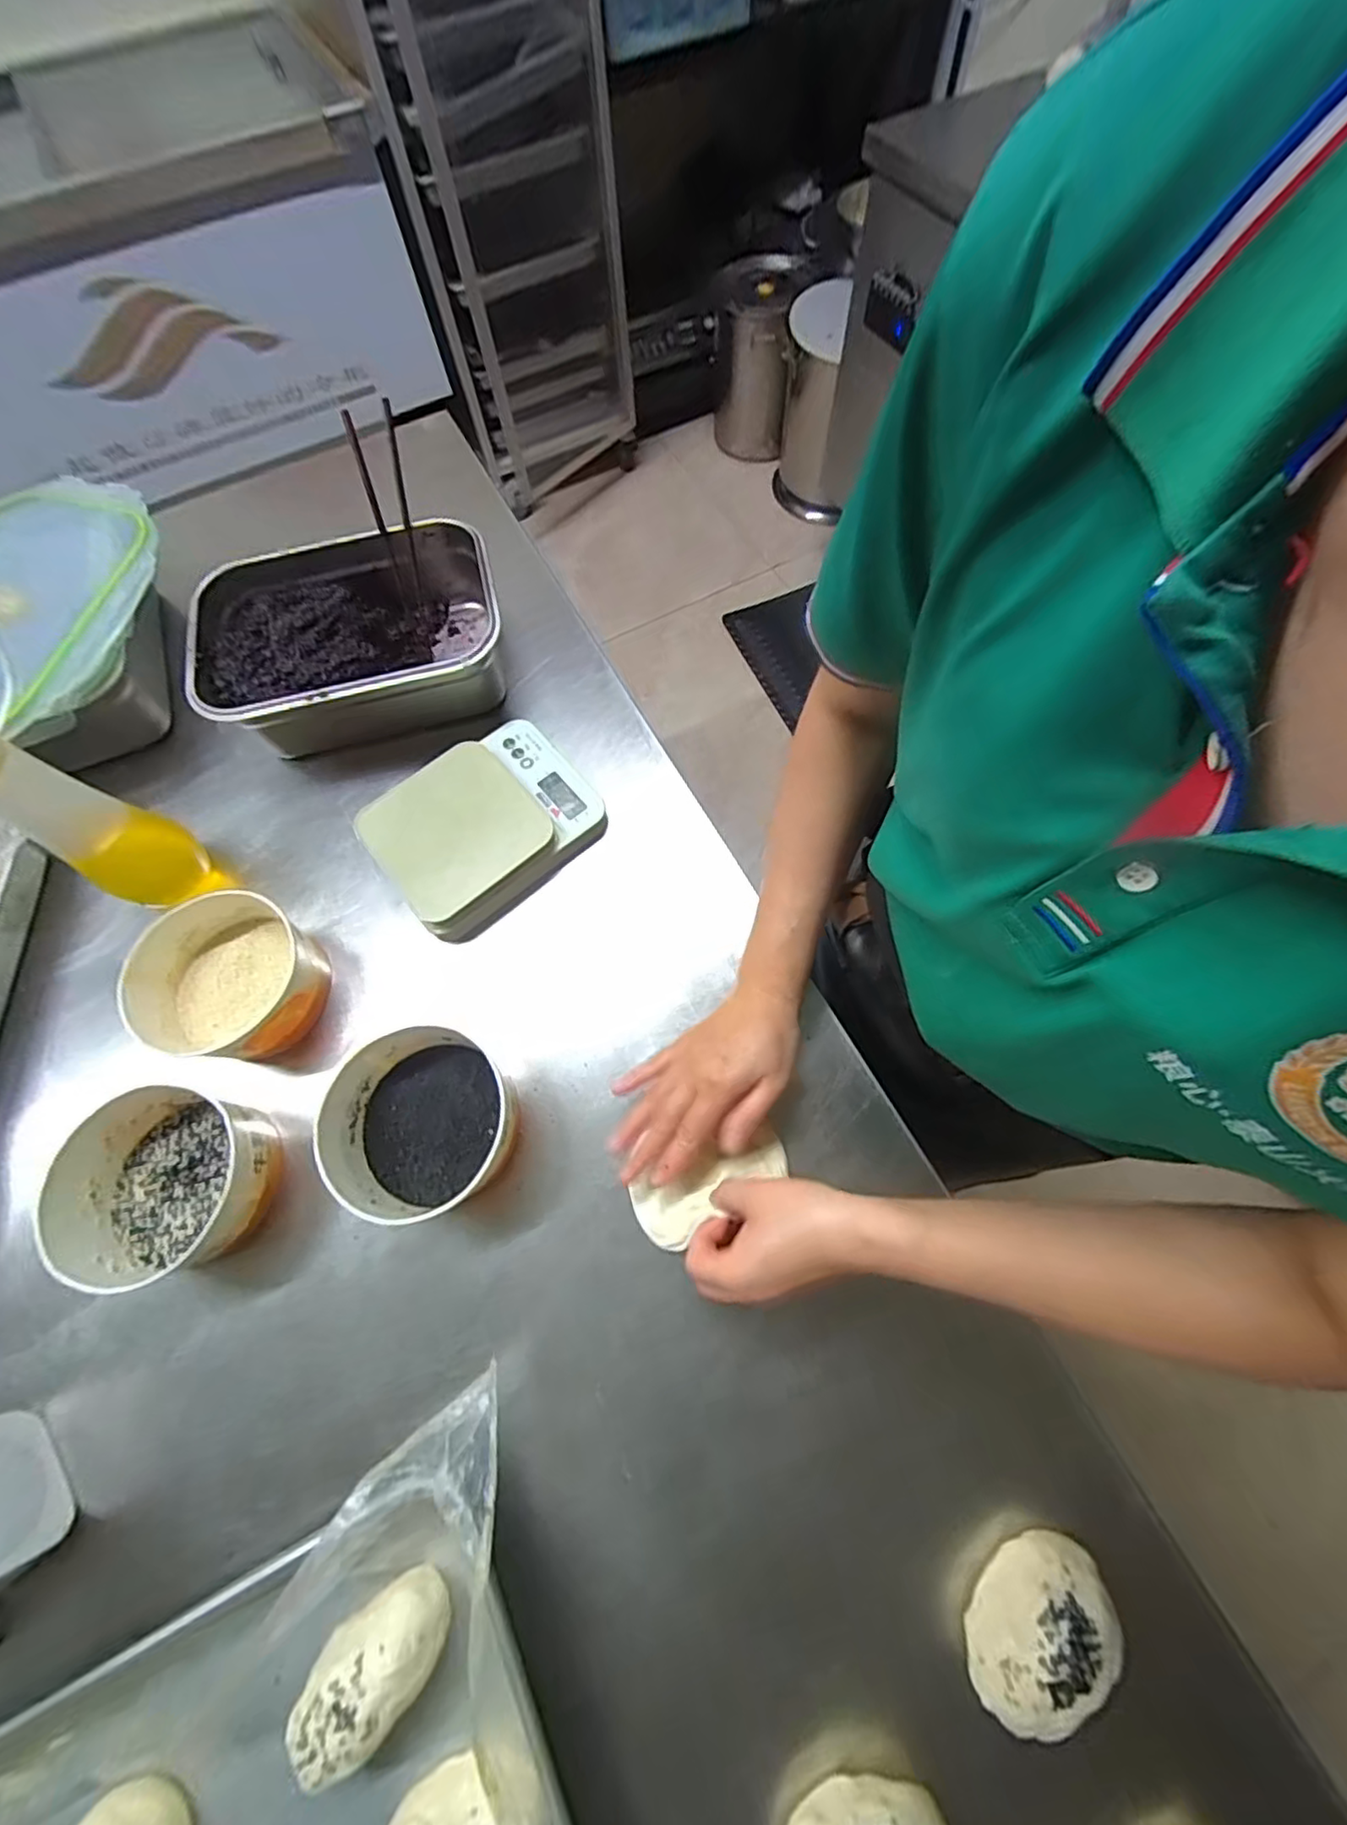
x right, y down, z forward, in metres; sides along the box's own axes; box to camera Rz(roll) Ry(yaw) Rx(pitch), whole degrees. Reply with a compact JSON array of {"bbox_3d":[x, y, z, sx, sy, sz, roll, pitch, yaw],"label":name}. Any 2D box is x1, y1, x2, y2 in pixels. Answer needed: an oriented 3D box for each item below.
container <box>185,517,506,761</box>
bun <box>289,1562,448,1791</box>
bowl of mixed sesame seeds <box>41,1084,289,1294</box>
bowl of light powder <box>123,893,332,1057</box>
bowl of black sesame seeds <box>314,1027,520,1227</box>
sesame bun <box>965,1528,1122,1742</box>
[{"bbox_3d":[-0.311,-0.276,0.636,0.289,0.091,0.198,-21,68,-6],"label":"container"},{"bbox_3d":[-0.173,0.433,0.360,0.055,0.048,0.089,40,75,17],"label":"bun"},{"bbox_3d":[-0.368,0.202,0.456,0.138,0.058,0.132,-1,68,2],"label":"bowl of mixed sesame seeds"},{"bbox_3d":[-0.358,0.052,0.514,0.135,0.067,0.131,-1,68,2],"label":"bowl of light powder"},{"bbox_3d":[-0.185,0.158,0.465,0.120,0.069,0.128,-1,68,2],"label":"bowl of black sesame seeds"},{"bbox_3d":[0.203,0.399,0.354,0.089,0.056,0.050,-40,72,-13],"label":"sesame bun"}]

